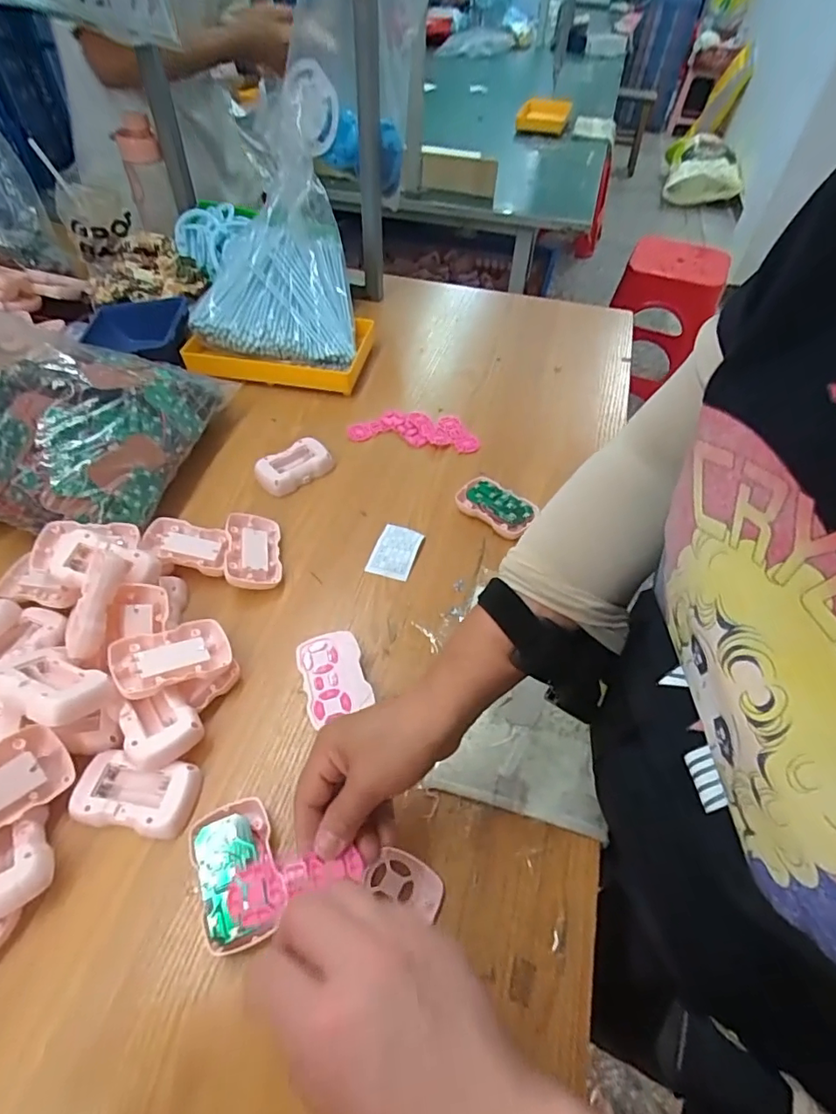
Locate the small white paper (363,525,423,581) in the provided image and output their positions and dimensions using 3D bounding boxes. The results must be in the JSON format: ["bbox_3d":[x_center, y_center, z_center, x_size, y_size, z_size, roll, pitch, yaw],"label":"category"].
[{"bbox_3d":[-0.024,-0.007,0.583,0.047,0.011,0.071,15,52,10],"label":"small white paper"}]

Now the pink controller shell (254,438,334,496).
[{"bbox_3d":[-0.152,-0.112,0.652,0.090,0.024,0.051,-30,58,-25],"label":"pink controller shell"}]

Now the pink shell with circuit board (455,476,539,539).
[{"bbox_3d":[0.090,-0.060,0.622,0.093,0.019,0.054,33,56,23],"label":"pink shell with circuit board"}]

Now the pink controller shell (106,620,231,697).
[{"bbox_3d":[-0.211,0.086,0.456,0.092,0.015,0.058,-8,48,-32],"label":"pink controller shell"}]

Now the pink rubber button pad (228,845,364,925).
[{"bbox_3d":[-0.073,0.194,0.320,0.078,0.007,0.029,-11,52,-16],"label":"pink rubber button pad"}]

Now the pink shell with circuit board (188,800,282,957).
[{"bbox_3d":[-0.128,0.224,0.380,0.054,0.023,0.089,-20,55,-17],"label":"pink shell with circuit board"}]

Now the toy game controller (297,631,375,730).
[{"bbox_3d":[-0.075,0.110,0.477,0.054,0.030,0.078,-13,53,-13],"label":"toy game controller"}]

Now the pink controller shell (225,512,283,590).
[{"bbox_3d":[-0.175,-0.005,0.562,0.055,0.017,0.091,9,46,-28],"label":"pink controller shell"}]

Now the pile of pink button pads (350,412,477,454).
[{"bbox_3d":[-0.005,-0.176,0.719,0.172,0.013,0.073,6,50,2],"label":"pile of pink button pads"}]

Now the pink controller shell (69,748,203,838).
[{"bbox_3d":[-0.217,0.183,0.413,0.088,0.023,0.052,8,51,4],"label":"pink controller shell"}]

